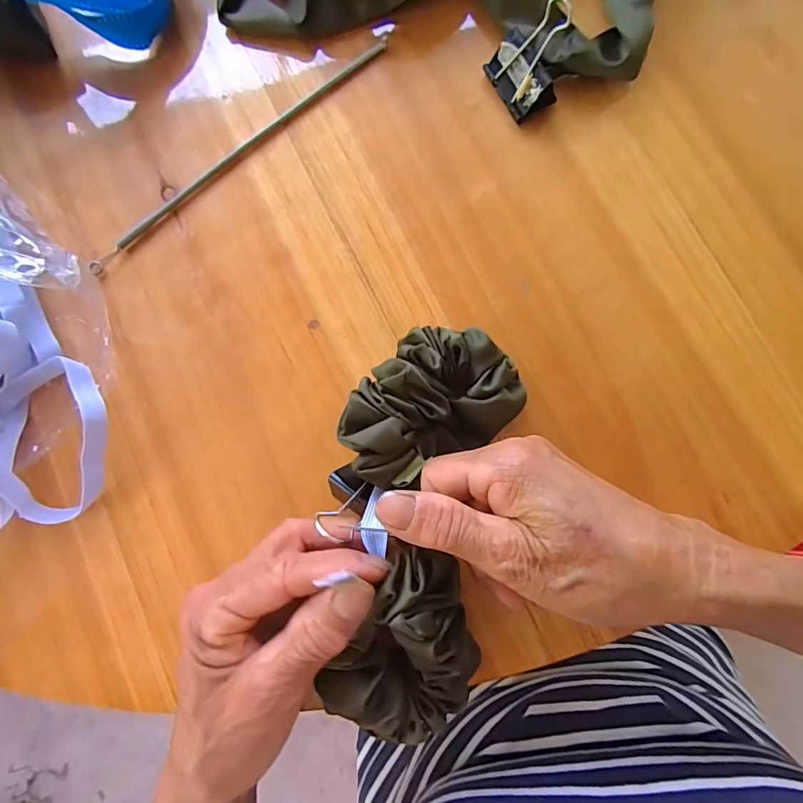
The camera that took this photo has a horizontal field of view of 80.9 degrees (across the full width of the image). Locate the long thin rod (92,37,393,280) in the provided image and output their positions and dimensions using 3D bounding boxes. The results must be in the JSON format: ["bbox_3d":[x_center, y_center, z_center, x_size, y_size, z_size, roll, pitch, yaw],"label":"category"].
[{"bbox_3d":[-0.096,-0.151,0.283,0.222,0.005,0.010,-41,82,-4],"label":"long thin rod"}]

